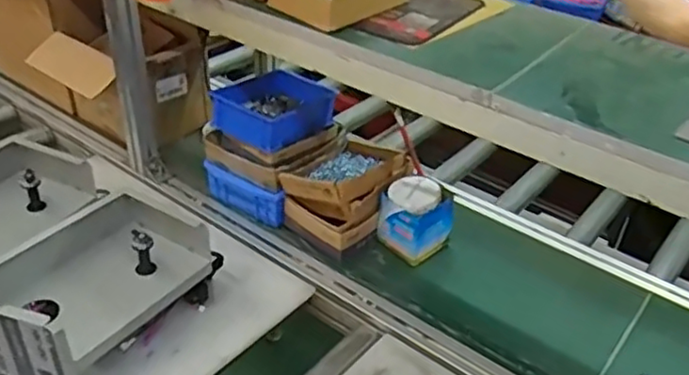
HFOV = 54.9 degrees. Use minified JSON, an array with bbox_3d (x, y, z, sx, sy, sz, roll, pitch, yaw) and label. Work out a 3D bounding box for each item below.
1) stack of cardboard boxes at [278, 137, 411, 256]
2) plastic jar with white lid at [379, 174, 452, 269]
[{"bbox_3d":[0.005,0.009,1.157,0.148,0.136,0.197,28,42,30],"label":"stack of cardboard boxes"},{"bbox_3d":[0.117,0.054,1.112,0.100,0.109,0.105,-21,42,-31],"label":"plastic jar with white lid"}]

